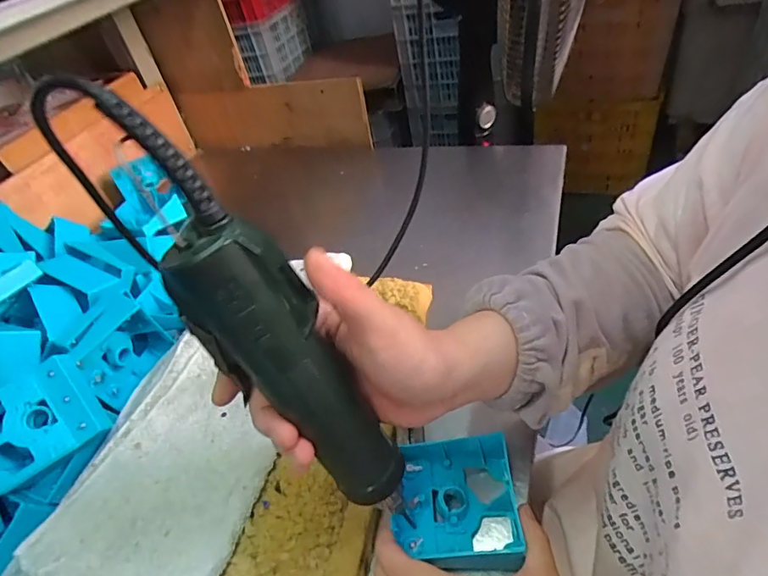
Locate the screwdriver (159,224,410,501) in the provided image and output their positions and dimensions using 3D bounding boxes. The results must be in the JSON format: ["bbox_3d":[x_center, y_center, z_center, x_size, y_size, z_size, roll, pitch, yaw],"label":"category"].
[{"bbox_3d":[-0.044,0.050,0.249,0.038,0.188,0.044,2,44,36],"label":"screwdriver"}]

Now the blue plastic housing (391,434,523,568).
[{"bbox_3d":[0.053,0.154,0.353,0.084,0.019,0.090,-5,46,2],"label":"blue plastic housing"}]

